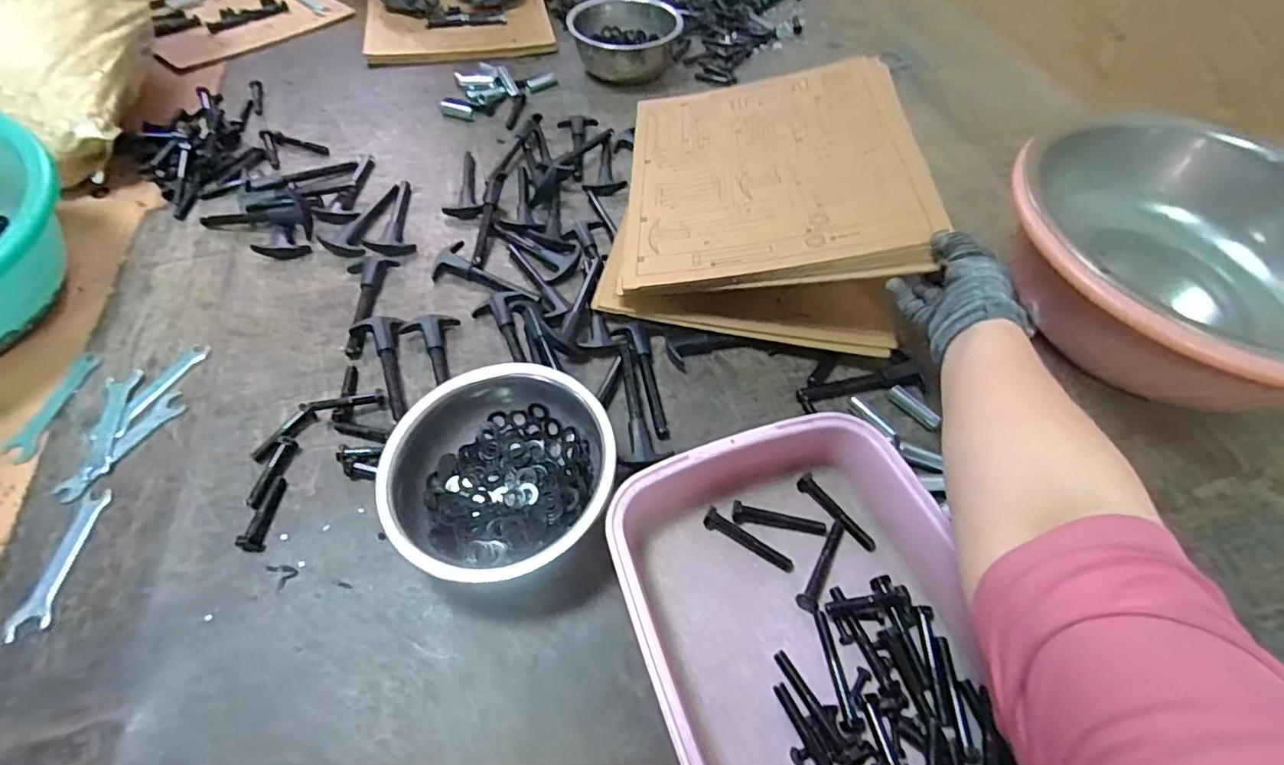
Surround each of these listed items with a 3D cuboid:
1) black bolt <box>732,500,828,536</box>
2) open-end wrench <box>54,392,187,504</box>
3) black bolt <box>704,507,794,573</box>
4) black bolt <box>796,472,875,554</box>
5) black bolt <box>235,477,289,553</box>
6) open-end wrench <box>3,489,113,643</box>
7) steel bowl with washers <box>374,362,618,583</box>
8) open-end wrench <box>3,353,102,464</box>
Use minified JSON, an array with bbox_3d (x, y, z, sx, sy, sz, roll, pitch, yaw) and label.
[{"bbox_3d":[0.112,0.111,0.461,0.075,0.010,0.016,7,54,3],"label":"black bolt"},{"bbox_3d":[-0.440,0.053,0.484,0.023,0.004,0.112,23,57,14],"label":"open-end wrench"},{"bbox_3d":[0.085,0.125,0.450,0.075,0.012,0.015,29,58,17],"label":"black bolt"},{"bbox_3d":[0.161,0.104,0.465,0.011,0.012,0.077,-35,62,-24],"label":"black bolt"},{"bbox_3d":[-0.300,0.104,0.452,0.017,0.011,0.061,3,54,0],"label":"black bolt"},{"bbox_3d":[-0.439,0.134,0.429,0.026,0.004,0.110,-1,54,-3],"label":"open-end wrench"},{"bbox_3d":[-0.112,0.069,0.447,0.171,0.078,0.158,-19,57,-16],"label":"steel bowl with washers"},{"bbox_3d":[-0.523,0.020,0.503,0.024,0.004,0.111,3,54,0],"label":"open-end wrench"}]

